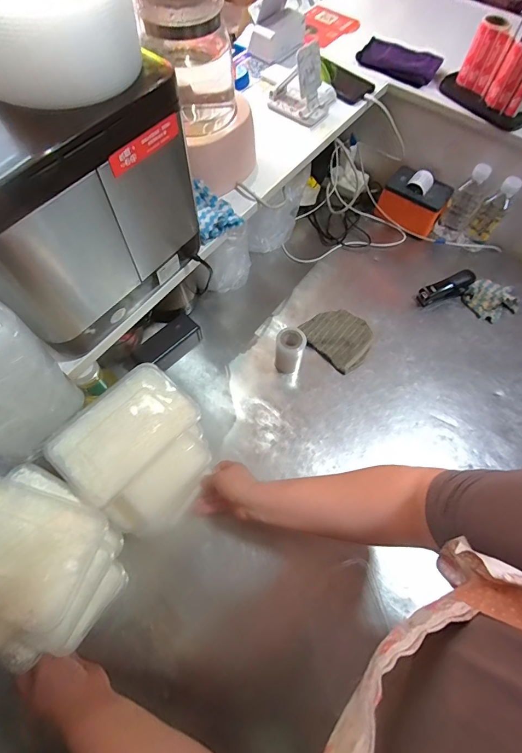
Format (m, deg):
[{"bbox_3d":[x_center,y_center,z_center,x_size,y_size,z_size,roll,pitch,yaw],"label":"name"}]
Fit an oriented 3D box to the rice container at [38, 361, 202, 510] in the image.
[{"bbox_3d":[-0.171,0.065,0.479,0.112,0.036,0.172,38,69,15],"label":"rice container"}]

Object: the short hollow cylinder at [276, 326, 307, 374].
[{"bbox_3d":[0.051,-0.045,0.688,0.056,0.080,0.054,15,67,5],"label":"short hollow cylinder"}]

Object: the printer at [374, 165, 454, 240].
[{"bbox_3d":[0.345,-0.396,0.851,0.144,0.091,0.099,39,71,15],"label":"printer"}]

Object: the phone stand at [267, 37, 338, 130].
[{"bbox_3d":[0.080,-0.529,0.668,0.099,0.102,0.093,35,68,14],"label":"phone stand"}]

